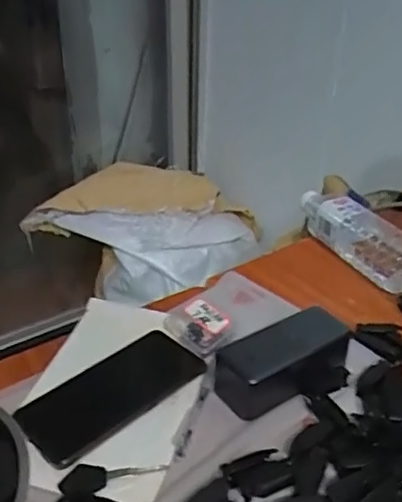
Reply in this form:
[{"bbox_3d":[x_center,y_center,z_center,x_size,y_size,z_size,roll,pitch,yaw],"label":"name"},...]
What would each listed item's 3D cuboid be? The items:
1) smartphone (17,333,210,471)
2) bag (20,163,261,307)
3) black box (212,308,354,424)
[{"bbox_3d":[-0.078,0.127,0.521,0.169,0.006,0.075,-27,43,-37],"label":"smartphone"},{"bbox_3d":[-0.118,-0.034,1.315,0.496,0.284,0.190,3,31,5],"label":"bag"},{"bbox_3d":[0.079,0.100,0.532,0.127,0.046,0.063,-12,31,-22],"label":"black box"}]

